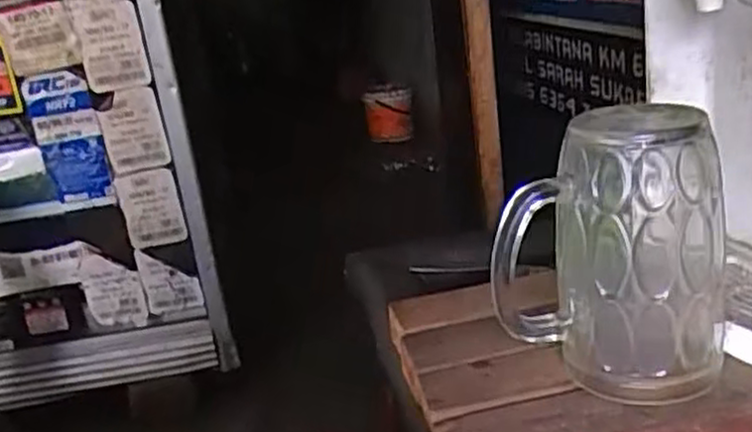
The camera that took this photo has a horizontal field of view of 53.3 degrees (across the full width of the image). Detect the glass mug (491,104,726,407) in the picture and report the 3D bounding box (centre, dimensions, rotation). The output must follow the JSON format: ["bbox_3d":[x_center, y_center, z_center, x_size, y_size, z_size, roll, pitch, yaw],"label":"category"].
[{"bbox_3d":[0.111,0.019,0.362,0.105,0.130,0.068,0,20,21],"label":"glass mug"}]

